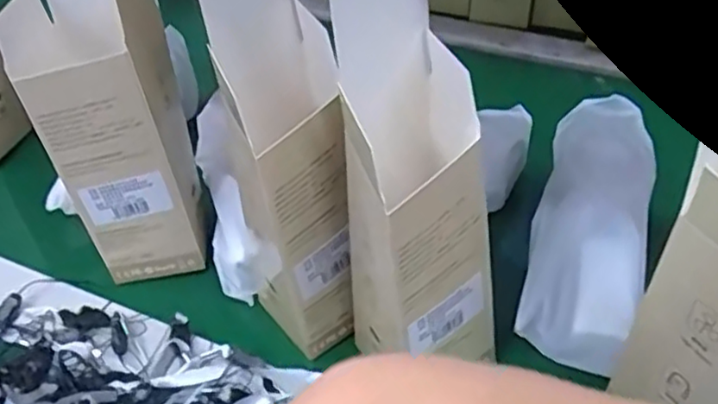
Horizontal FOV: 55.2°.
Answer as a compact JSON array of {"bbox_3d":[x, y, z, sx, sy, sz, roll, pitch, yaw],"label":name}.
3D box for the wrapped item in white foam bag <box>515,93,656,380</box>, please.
[{"bbox_3d":[0.147,0.005,0.431,0.062,0.041,0.216,11,39,15],"label":"wrapped item in white foam bag"}]

